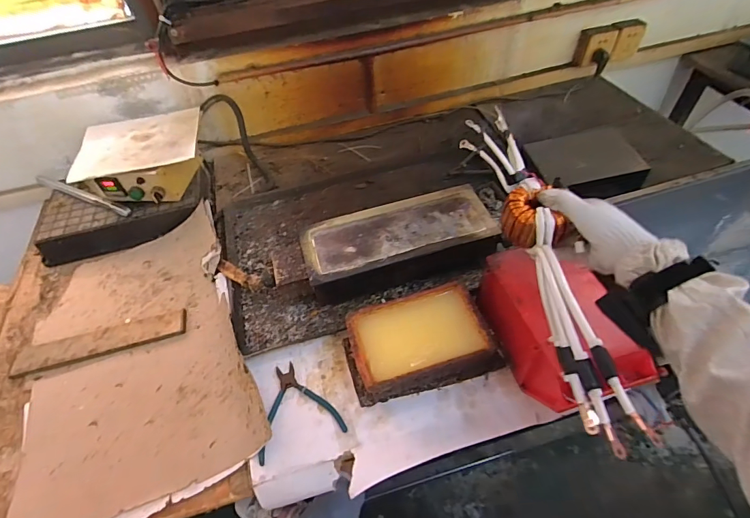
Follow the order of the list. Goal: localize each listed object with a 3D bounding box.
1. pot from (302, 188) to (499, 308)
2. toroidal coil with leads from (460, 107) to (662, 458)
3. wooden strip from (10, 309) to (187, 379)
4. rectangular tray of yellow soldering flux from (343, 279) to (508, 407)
[{"bbox_3d":[0.042,-0.030,0.739,0.338,0.083,0.143,-16,51,-7],"label":"pot"},{"bbox_3d":[0.200,-0.021,0.502,0.068,0.075,0.479,-7,57,0],"label":"toroidal coil with leads"},{"bbox_3d":[-0.499,0.149,0.723,0.300,0.014,0.058,-15,51,-6],"label":"wooden strip"},{"bbox_3d":[0.069,0.131,0.627,0.223,0.068,0.137,-17,51,-8],"label":"rectangular tray of yellow soldering flux"}]

